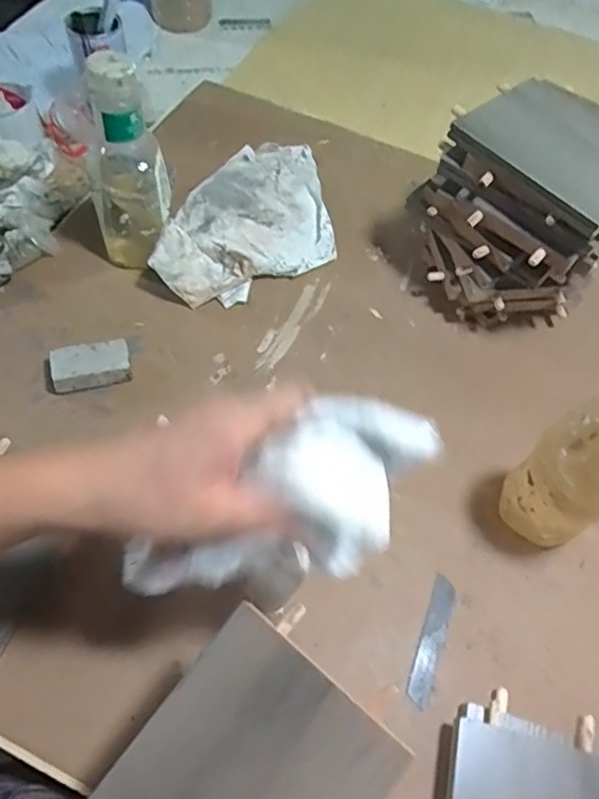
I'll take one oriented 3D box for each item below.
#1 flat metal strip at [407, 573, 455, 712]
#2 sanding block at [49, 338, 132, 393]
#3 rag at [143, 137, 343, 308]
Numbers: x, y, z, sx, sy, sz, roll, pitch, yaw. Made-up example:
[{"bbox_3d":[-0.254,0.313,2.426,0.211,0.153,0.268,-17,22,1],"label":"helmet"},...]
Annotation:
[{"bbox_3d":[0.102,0.184,0.463,0.016,0.004,0.097,21,60,8],"label":"flat metal strip"},{"bbox_3d":[-0.189,-0.032,0.545,0.065,0.022,0.036,-14,61,-12],"label":"sanding block"},{"bbox_3d":[-0.050,-0.209,0.651,0.173,0.053,0.248,3,59,-2],"label":"rag"}]

